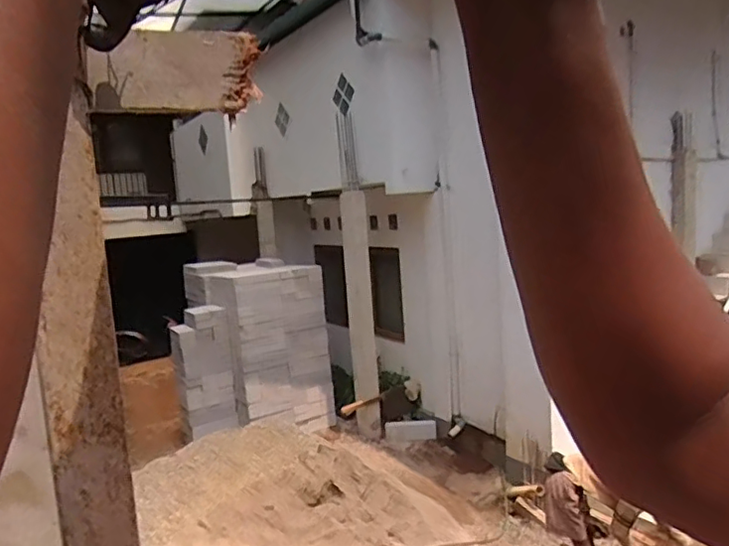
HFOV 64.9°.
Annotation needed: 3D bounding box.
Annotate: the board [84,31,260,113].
[{"bbox_3d":[-0.106,-0.114,0.325,0.091,0.043,0.011,-6,6,-19],"label":"board"}]

